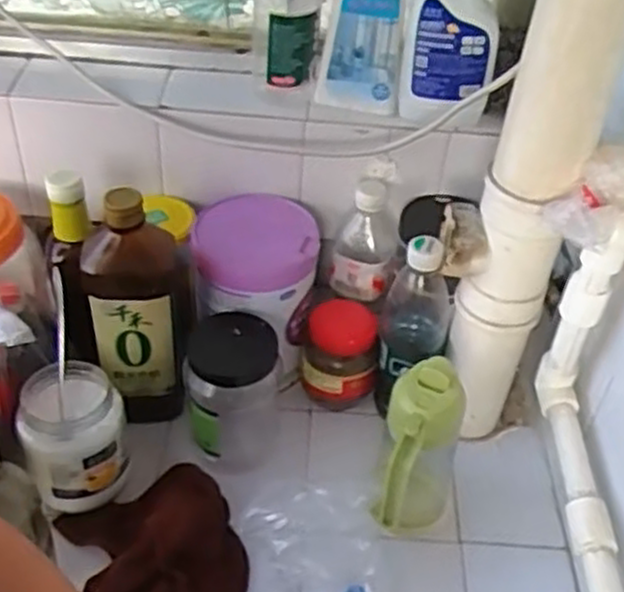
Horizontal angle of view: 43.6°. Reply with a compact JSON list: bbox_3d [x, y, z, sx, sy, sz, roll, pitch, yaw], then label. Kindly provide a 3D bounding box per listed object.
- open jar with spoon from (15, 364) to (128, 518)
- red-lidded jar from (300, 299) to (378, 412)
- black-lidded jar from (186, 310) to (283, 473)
[{"bbox_3d":[-0.219,0.129,0.725,0.093,0.102,0.099,3,42,-3],"label":"open jar with spoon"},{"bbox_3d":[0.028,0.061,0.831,0.079,0.099,0.072,3,42,-3],"label":"red-lidded jar"},{"bbox_3d":[-0.077,0.101,0.793,0.093,0.165,0.098,1,42,-5],"label":"black-lidded jar"}]

